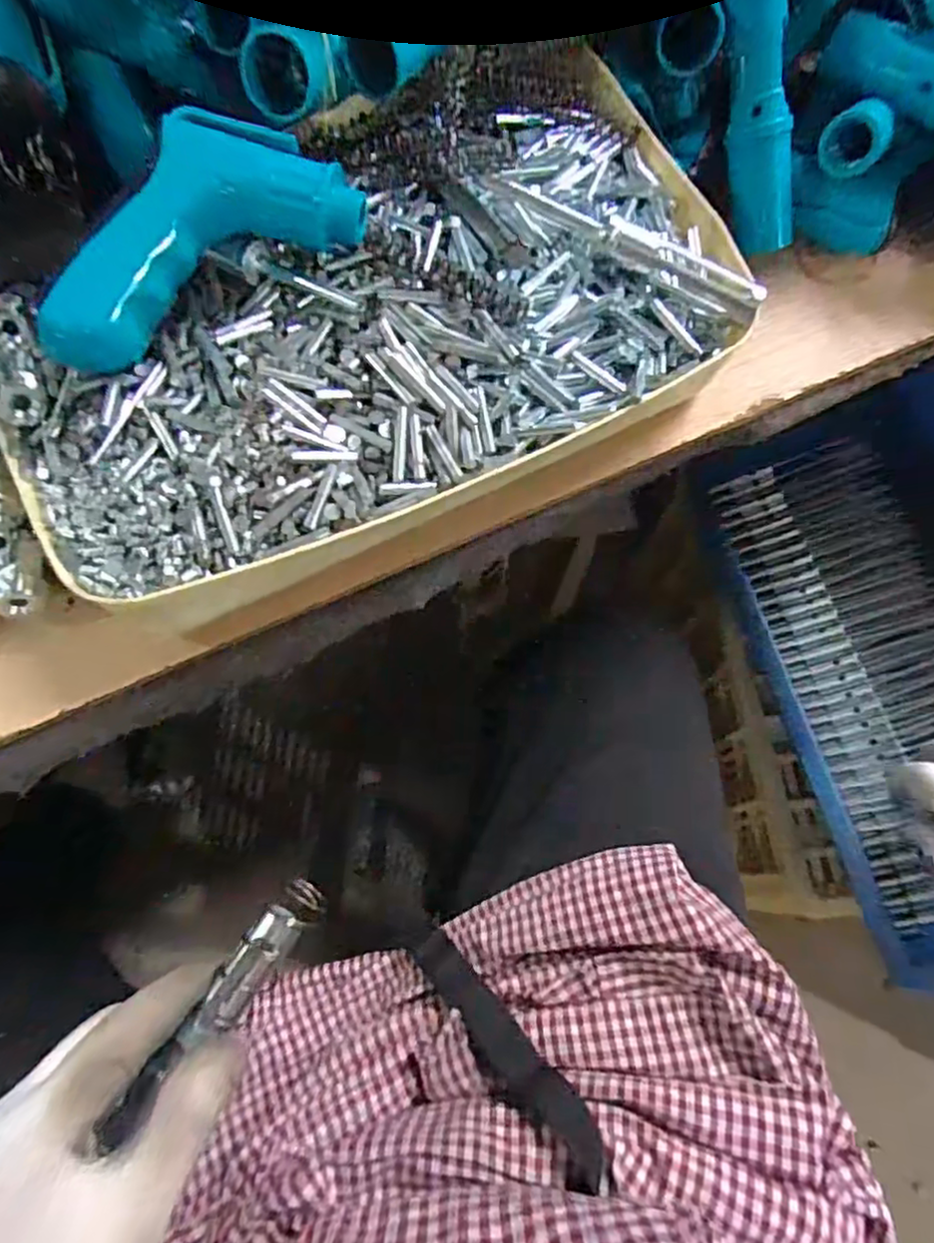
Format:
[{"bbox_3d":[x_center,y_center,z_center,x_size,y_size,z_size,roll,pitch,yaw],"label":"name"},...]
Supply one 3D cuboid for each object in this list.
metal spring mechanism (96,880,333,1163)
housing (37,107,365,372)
[{"bbox_3d":[-0.100,0.155,0.268,0.019,0.013,0.112,37,75,14],"label":"metal spring mechanism"},{"bbox_3d":[-0.123,-0.168,0.293,0.147,0.051,0.074,-26,71,-7],"label":"housing"}]

